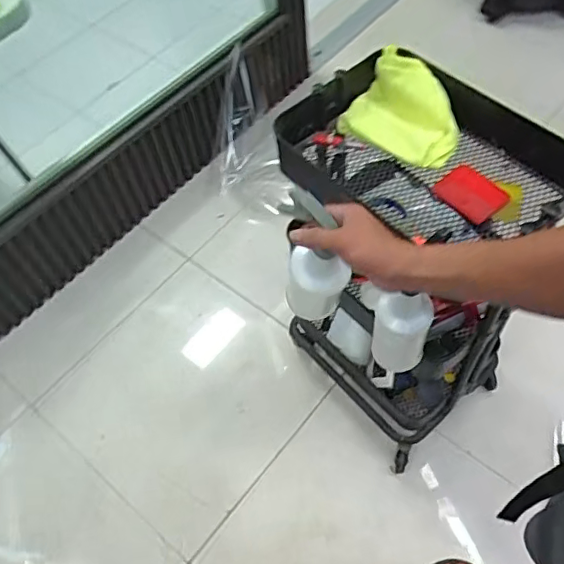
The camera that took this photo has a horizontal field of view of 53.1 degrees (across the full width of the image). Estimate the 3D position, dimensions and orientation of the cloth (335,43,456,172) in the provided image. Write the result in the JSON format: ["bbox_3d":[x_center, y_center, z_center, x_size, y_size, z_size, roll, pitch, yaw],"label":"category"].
[{"bbox_3d":[0.208,-0.282,0.946,0.199,0.034,0.159,39,111,18],"label":"cloth"}]

